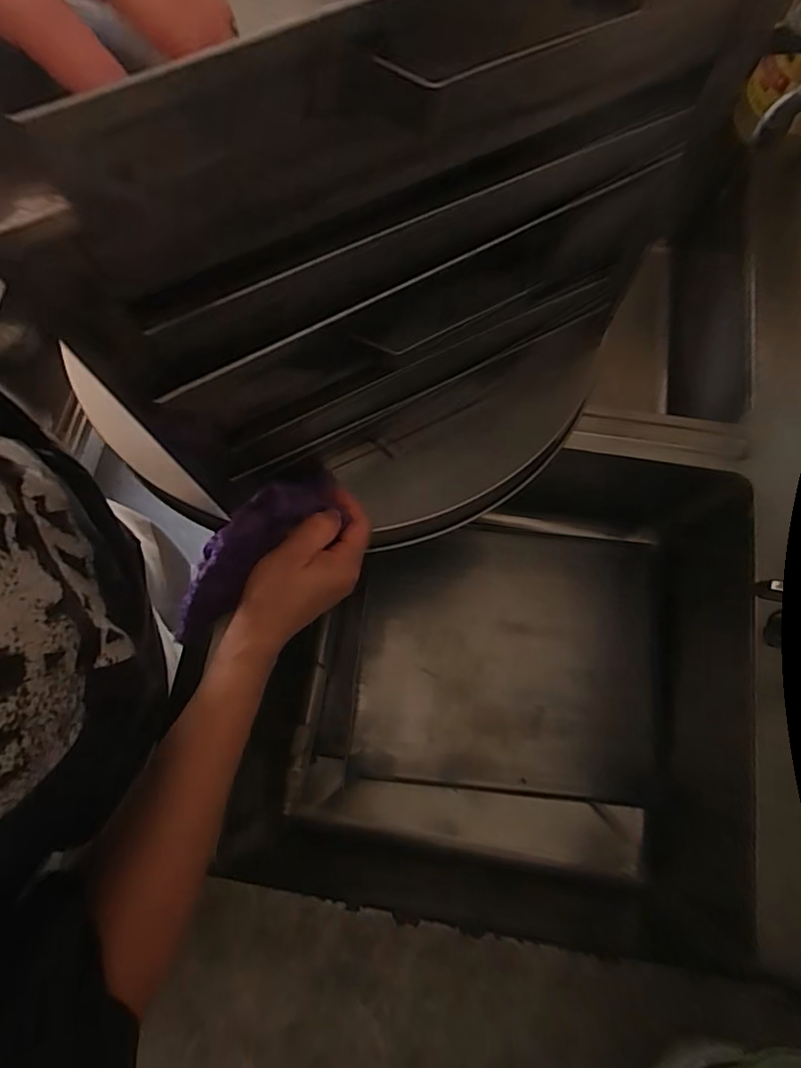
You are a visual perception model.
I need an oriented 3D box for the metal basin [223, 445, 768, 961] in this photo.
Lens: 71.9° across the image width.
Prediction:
[{"bbox_3d":[0.100,0.127,0.557,0.462,0.211,0.414,6,74,3],"label":"metal basin"}]

